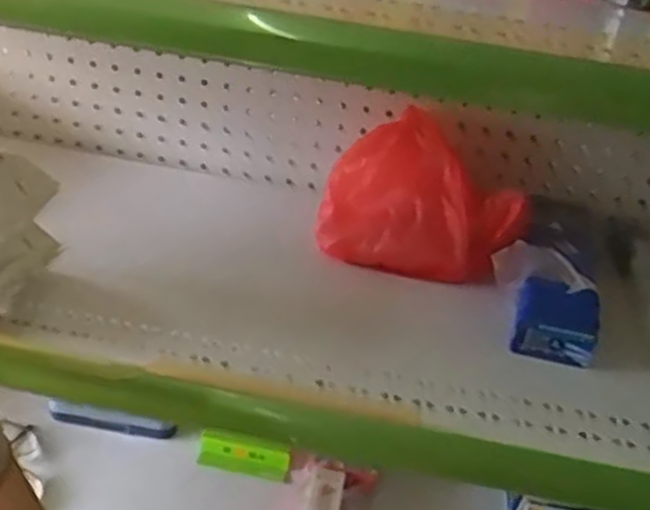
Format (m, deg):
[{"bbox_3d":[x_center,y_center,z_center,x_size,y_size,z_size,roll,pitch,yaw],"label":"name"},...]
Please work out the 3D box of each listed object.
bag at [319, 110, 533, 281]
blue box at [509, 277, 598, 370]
[{"bbox_3d":[0.083,-0.049,0.754,0.126,0.118,0.176,-24,44,-38],"label":"bag"},{"bbox_3d":[0.195,0.057,0.681,0.075,0.052,0.064,13,33,10],"label":"blue box"}]

